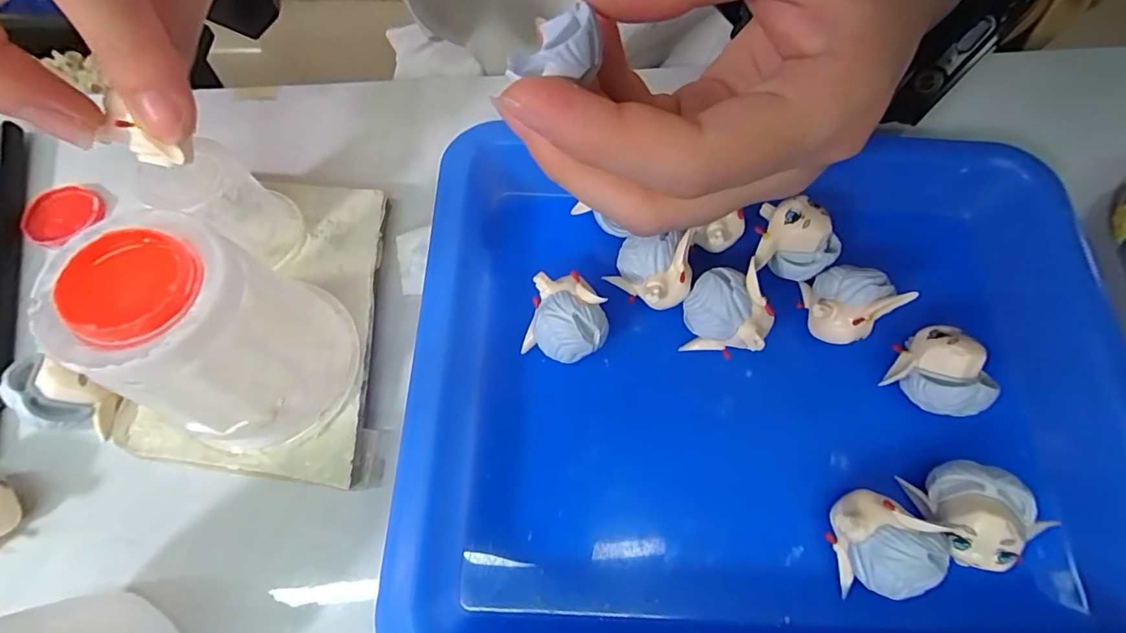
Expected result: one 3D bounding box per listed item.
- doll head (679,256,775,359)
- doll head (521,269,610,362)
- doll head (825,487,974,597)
[{"bbox_3d":[0.054,-0.001,0.167,0.025,0.030,0.024,15,68,4],"label":"doll head"},{"bbox_3d":[0.001,0.002,0.166,0.026,0.026,0.025,1,67,-2],"label":"doll head"},{"bbox_3d":[0.091,0.064,0.141,0.023,0.023,0.027,0,67,-3],"label":"doll head"}]

